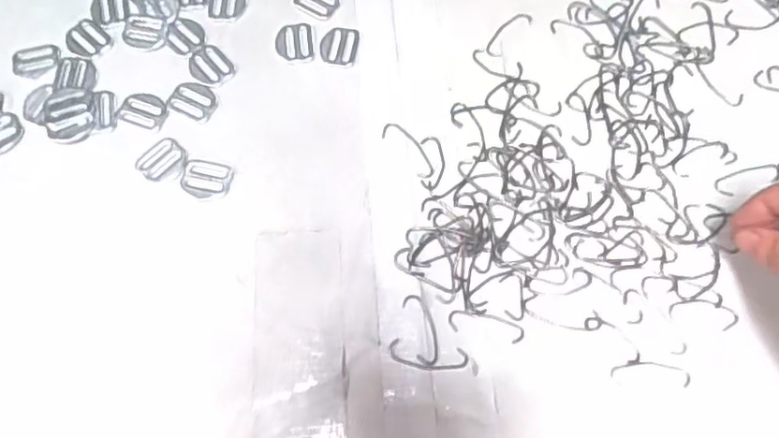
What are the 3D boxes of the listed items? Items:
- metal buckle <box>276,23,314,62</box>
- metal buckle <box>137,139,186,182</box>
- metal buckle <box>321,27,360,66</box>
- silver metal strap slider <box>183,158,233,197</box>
[{"bbox_3d":[-0.058,-0.109,0.390,0.022,0.004,0.025,-4,69,-1],"label":"metal buckle"},{"bbox_3d":[-0.132,-0.035,0.369,0.020,0.004,0.026,41,75,15],"label":"metal buckle"},{"bbox_3d":[-0.031,-0.107,0.389,0.022,0.004,0.025,9,69,4],"label":"metal buckle"},{"bbox_3d":[-0.105,-0.025,0.364,0.028,0.004,0.020,12,69,5],"label":"silver metal strap slider"}]

